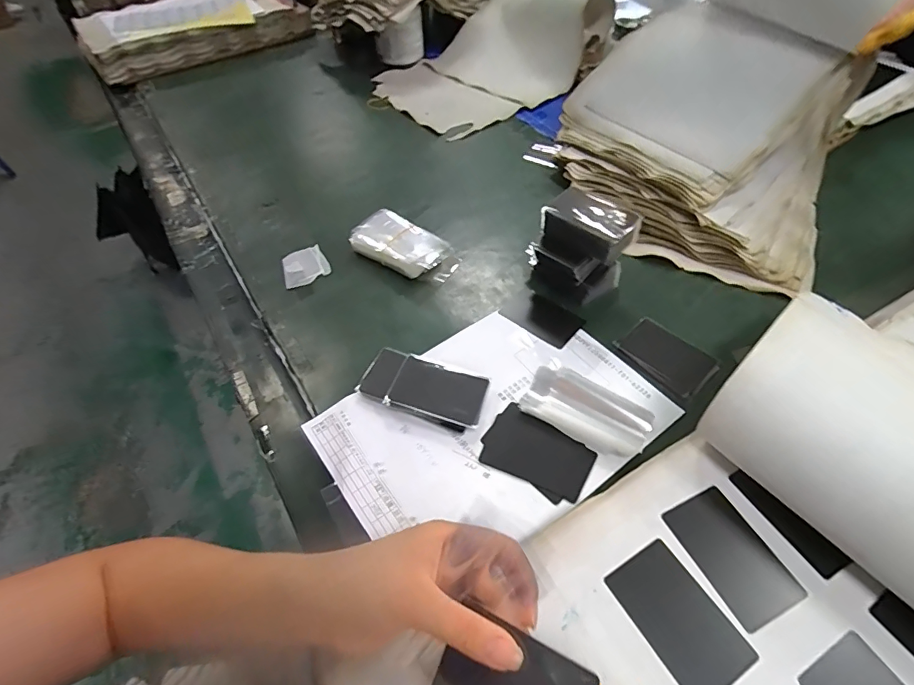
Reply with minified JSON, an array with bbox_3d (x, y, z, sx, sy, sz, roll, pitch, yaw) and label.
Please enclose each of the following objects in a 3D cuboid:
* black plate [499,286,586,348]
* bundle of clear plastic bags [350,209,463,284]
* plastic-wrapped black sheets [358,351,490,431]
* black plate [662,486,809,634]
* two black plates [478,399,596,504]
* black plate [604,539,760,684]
[{"bbox_3d":[0.096,-0.028,0.527,0.084,0.006,0.052,34,60,24],"label":"black plate"},{"bbox_3d":[-0.065,-0.117,0.577,0.128,0.028,0.076,36,61,25],"label":"bundle of clear plastic bags"},{"bbox_3d":[-0.032,0.044,0.455,0.121,0.016,0.059,15,54,13],"label":"plastic-wrapped black sheets"},{"bbox_3d":[0.193,0.148,0.329,0.053,0.004,0.083,-20,55,-14],"label":"black plate"},{"bbox_3d":[0.071,0.100,0.420,0.093,0.004,0.063,28,58,21],"label":"two black plates"},{"bbox_3d":[0.145,0.180,0.306,0.053,0.004,0.083,-25,56,-17],"label":"black plate"}]

